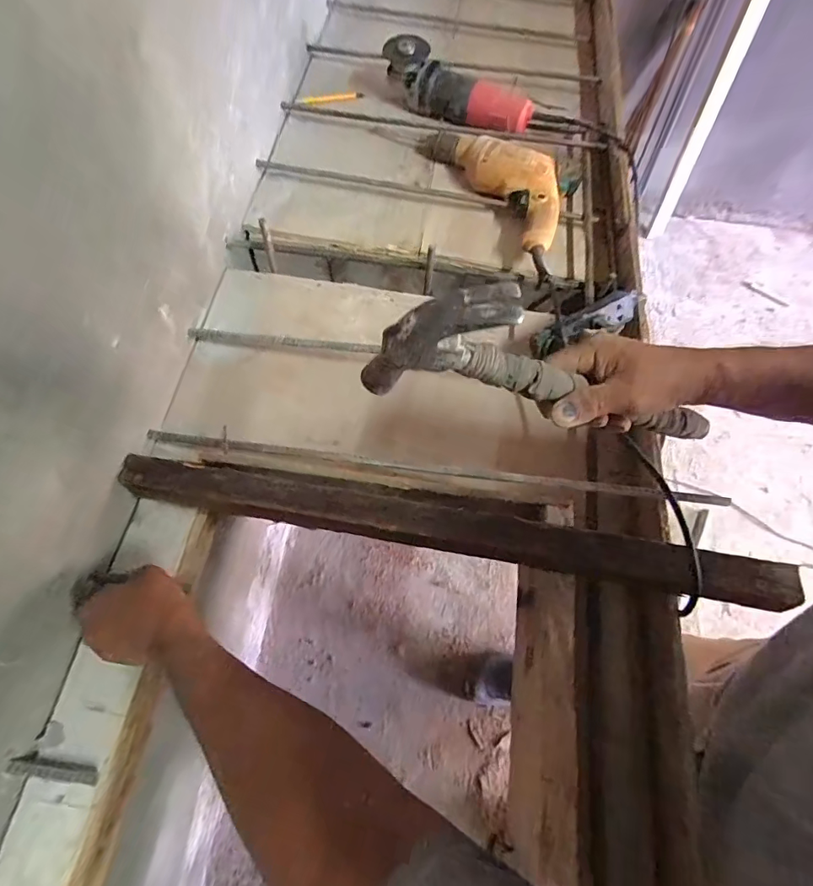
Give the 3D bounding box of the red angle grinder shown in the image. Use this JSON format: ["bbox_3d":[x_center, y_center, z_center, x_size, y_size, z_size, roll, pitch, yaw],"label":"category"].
[{"bbox_3d":[0.088,-0.625,0.838,0.285,0.081,0.096,23,65,8],"label":"red angle grinder"}]

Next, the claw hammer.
[{"bbox_3d":[0.137,-0.043,0.382,0.330,0.112,0.025,12,61,-27],"label":"claw hammer"}]

